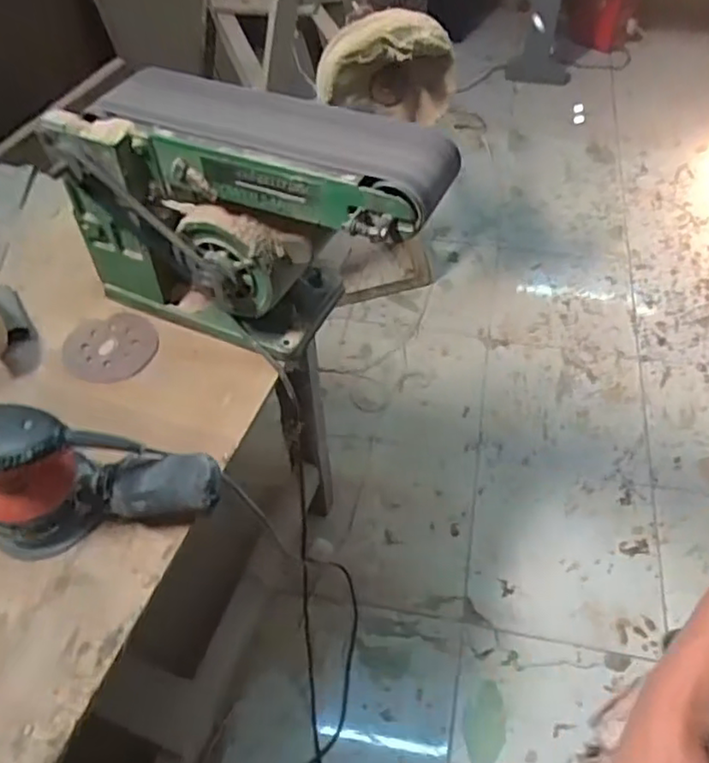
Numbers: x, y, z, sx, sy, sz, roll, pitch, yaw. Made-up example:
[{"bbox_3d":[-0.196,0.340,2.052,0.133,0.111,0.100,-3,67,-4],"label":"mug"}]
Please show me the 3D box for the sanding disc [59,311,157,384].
[{"bbox_3d":[-0.308,-0.042,0.830,0.113,0.009,0.110,0,51,1],"label":"sanding disc"}]

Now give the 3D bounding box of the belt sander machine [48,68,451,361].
[{"bbox_3d":[-0.116,-0.177,0.750,0.419,0.256,0.148,15,53,12],"label":"belt sander machine"}]

